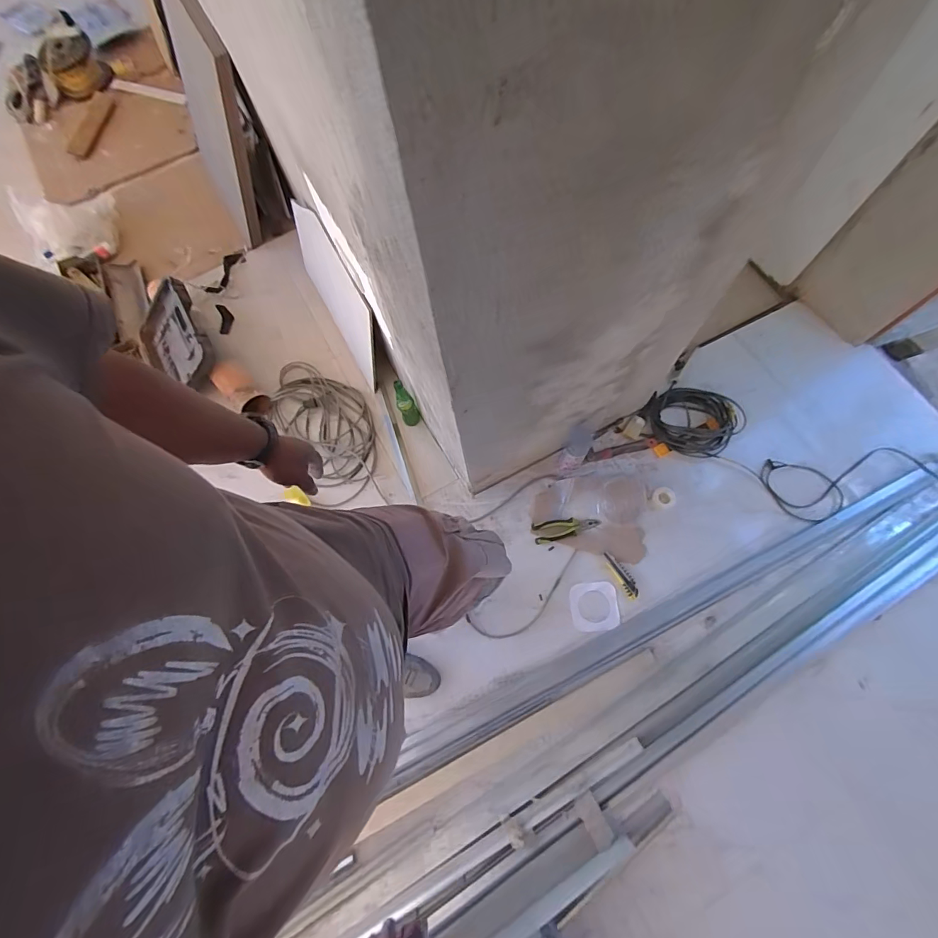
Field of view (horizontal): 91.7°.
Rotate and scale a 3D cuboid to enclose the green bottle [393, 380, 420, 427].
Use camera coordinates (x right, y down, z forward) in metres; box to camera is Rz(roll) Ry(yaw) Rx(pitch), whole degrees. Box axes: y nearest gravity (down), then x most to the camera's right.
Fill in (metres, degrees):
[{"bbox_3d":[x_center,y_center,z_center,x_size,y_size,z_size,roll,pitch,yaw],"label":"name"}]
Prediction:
[{"bbox_3d":[-0.190,-0.199,1.395,0.056,0.240,0.053,-1,72,3],"label":"green bottle"}]

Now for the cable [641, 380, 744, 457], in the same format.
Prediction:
[{"bbox_3d":[0.701,-0.162,1.430,0.265,0.085,0.235,18,74,9],"label":"cable"}]

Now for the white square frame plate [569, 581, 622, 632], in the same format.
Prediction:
[{"bbox_3d":[0.355,0.390,1.289,0.132,0.015,0.131,-7,72,1],"label":"white square frame plate"}]

